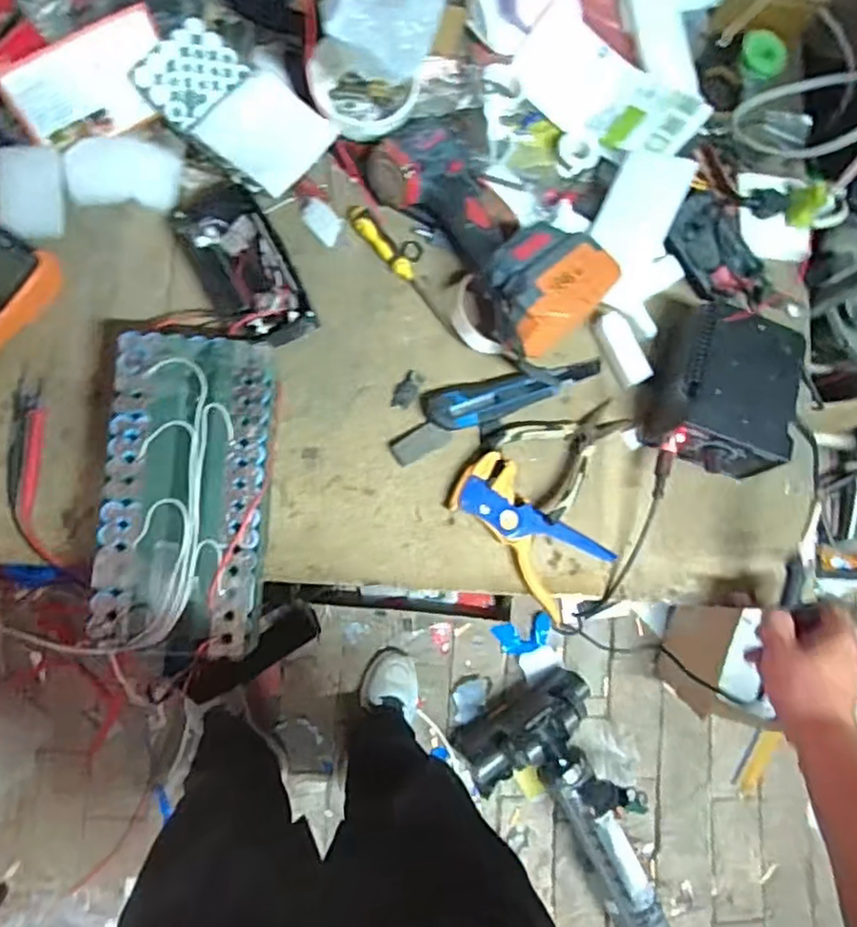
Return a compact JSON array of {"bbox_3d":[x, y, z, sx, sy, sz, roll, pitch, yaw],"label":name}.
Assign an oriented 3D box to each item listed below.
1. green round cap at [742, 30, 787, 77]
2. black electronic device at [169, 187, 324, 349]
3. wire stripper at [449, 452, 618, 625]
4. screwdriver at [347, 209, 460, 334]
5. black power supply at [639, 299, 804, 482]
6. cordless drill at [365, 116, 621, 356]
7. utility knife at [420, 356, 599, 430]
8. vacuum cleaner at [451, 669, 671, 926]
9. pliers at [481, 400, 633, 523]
[{"bbox_3d":[0.377,-0.460,0.750,0.041,0.018,0.054,-10,87,15],"label":"green round cap"},{"bbox_3d":[-0.177,-0.188,0.646,0.081,0.046,0.167,-28,87,-9],"label":"black electronic device"},{"bbox_3d":[0.096,0.066,0.657,0.161,0.024,0.082,44,80,0],"label":"wire stripper"},{"bbox_3d":[-0.023,-0.197,0.679,0.020,0.014,0.167,-41,90,-10],"label":"screwdriver"},{"bbox_3d":[0.298,-0.076,0.661,0.117,0.076,0.162,19,81,-5],"label":"black power supply"},{"bbox_3d":[0.068,-0.235,0.658,0.142,0.102,0.260,-36,75,-10],"label":"cordless drill"},{"bbox_3d":[0.092,-0.071,0.670,0.190,0.026,0.042,-13,85,-8],"label":"utility knife"},{"bbox_3d":[0.261,0.678,1.256,0.263,0.200,0.486,-21,86,-9],"label":"vacuum cleaner"},{"bbox_3d":[0.140,-0.024,0.669,0.139,0.023,0.104,-38,89,-10],"label":"pliers"}]

